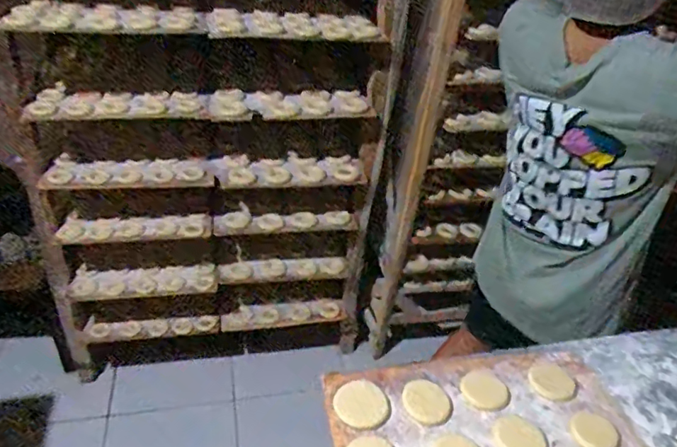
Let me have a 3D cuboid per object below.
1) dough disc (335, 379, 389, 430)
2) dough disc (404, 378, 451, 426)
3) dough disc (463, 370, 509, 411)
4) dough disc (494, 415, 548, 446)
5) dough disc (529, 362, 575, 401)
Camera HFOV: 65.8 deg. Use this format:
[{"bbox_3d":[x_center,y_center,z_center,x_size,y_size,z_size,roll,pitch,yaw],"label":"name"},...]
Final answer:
[{"bbox_3d":[0.031,0.241,0.696,0.068,0.009,0.069,3,35,-2],"label":"dough disc"},{"bbox_3d":[0.119,0.241,0.709,0.064,0.008,0.060,3,35,-2],"label":"dough disc"},{"bbox_3d":[0.207,0.236,0.739,0.063,0.009,0.070,26,40,27],"label":"dough disc"},{"bbox_3d":[0.236,0.279,0.680,0.064,0.004,0.064,3,35,-2],"label":"dough disc"},{"bbox_3d":[0.311,0.230,0.764,0.067,0.005,0.062,3,35,-2],"label":"dough disc"}]

